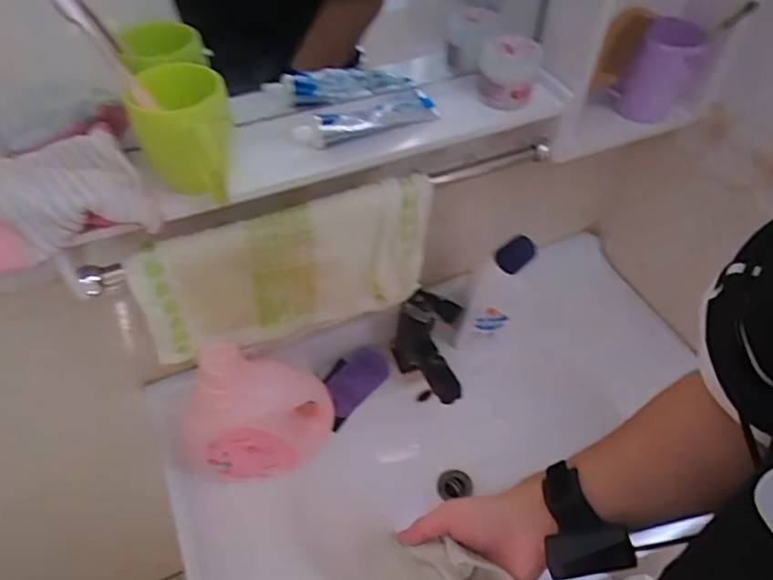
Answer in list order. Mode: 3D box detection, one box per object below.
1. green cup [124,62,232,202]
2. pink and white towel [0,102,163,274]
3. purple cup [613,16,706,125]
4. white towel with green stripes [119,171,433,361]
[{"bbox_3d":[-0.180,-0.141,0.510,0.079,0.092,0.096,-1,49,-3],"label":"green cup"},{"bbox_3d":[-0.293,-0.087,0.487,0.154,0.047,0.123,-21,53,-19],"label":"pink and white towel"},{"bbox_3d":[0.348,-0.280,0.711,0.077,0.119,0.066,26,53,20],"label":"purple cup"},{"bbox_3d":[-0.104,-0.019,0.656,0.337,0.184,0.030,-19,52,-18],"label":"white towel with green stripes"}]

